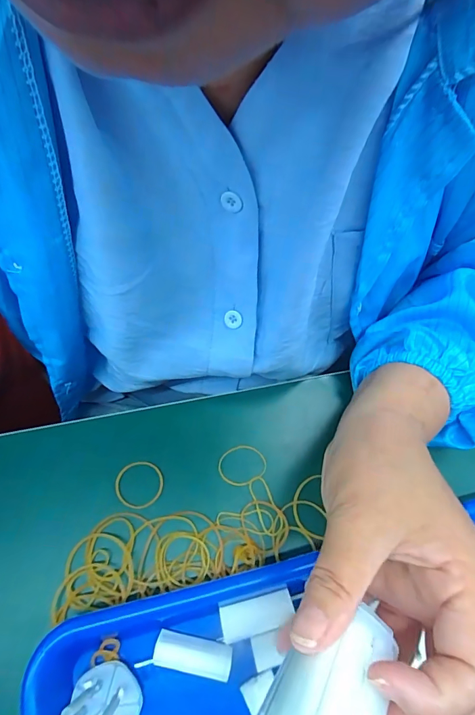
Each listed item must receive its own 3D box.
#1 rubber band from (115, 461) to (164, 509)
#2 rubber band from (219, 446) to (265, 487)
[{"bbox_3d":[-0.071,0.091,0.277,0.034,0.004,0.032,10,67,2],"label":"rubber band"},{"bbox_3d":[0.003,0.080,0.286,0.033,0.004,0.030,-1,56,1],"label":"rubber band"}]

